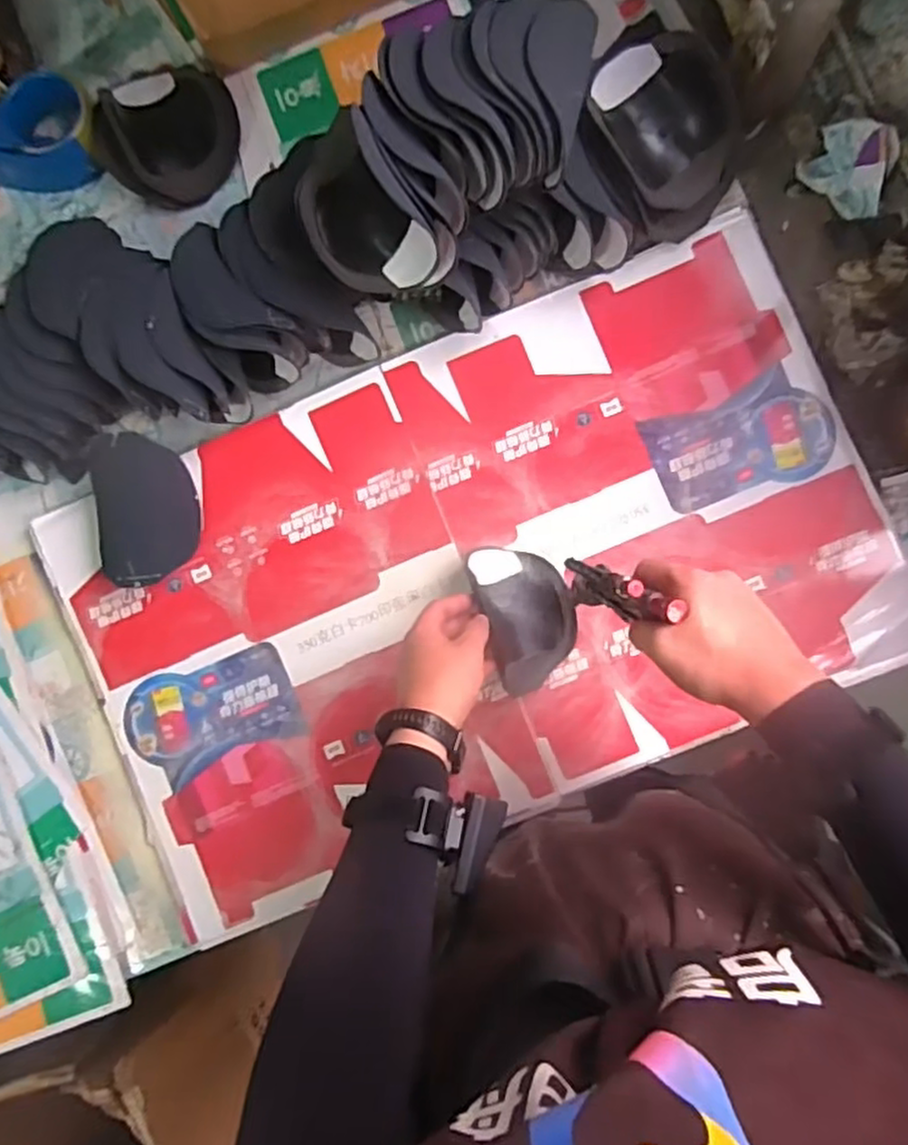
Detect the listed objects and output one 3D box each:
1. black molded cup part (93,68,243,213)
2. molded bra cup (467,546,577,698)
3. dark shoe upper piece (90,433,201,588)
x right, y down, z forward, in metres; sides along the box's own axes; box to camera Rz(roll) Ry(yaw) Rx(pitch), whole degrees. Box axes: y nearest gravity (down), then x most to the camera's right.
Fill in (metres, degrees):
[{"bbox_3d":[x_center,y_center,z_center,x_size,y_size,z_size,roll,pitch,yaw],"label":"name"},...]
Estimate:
[{"bbox_3d":[-0.294,-0.460,0.741,0.130,0.055,0.135,0,86,5],"label":"black molded cup part"},{"bbox_3d":[0.071,0.039,0.677,0.084,0.061,0.142,-18,85,3],"label":"molded bra cup"},{"bbox_3d":[-0.304,-0.057,0.696,0.089,0.064,0.137,-1,86,5],"label":"dark shoe upper piece"}]

